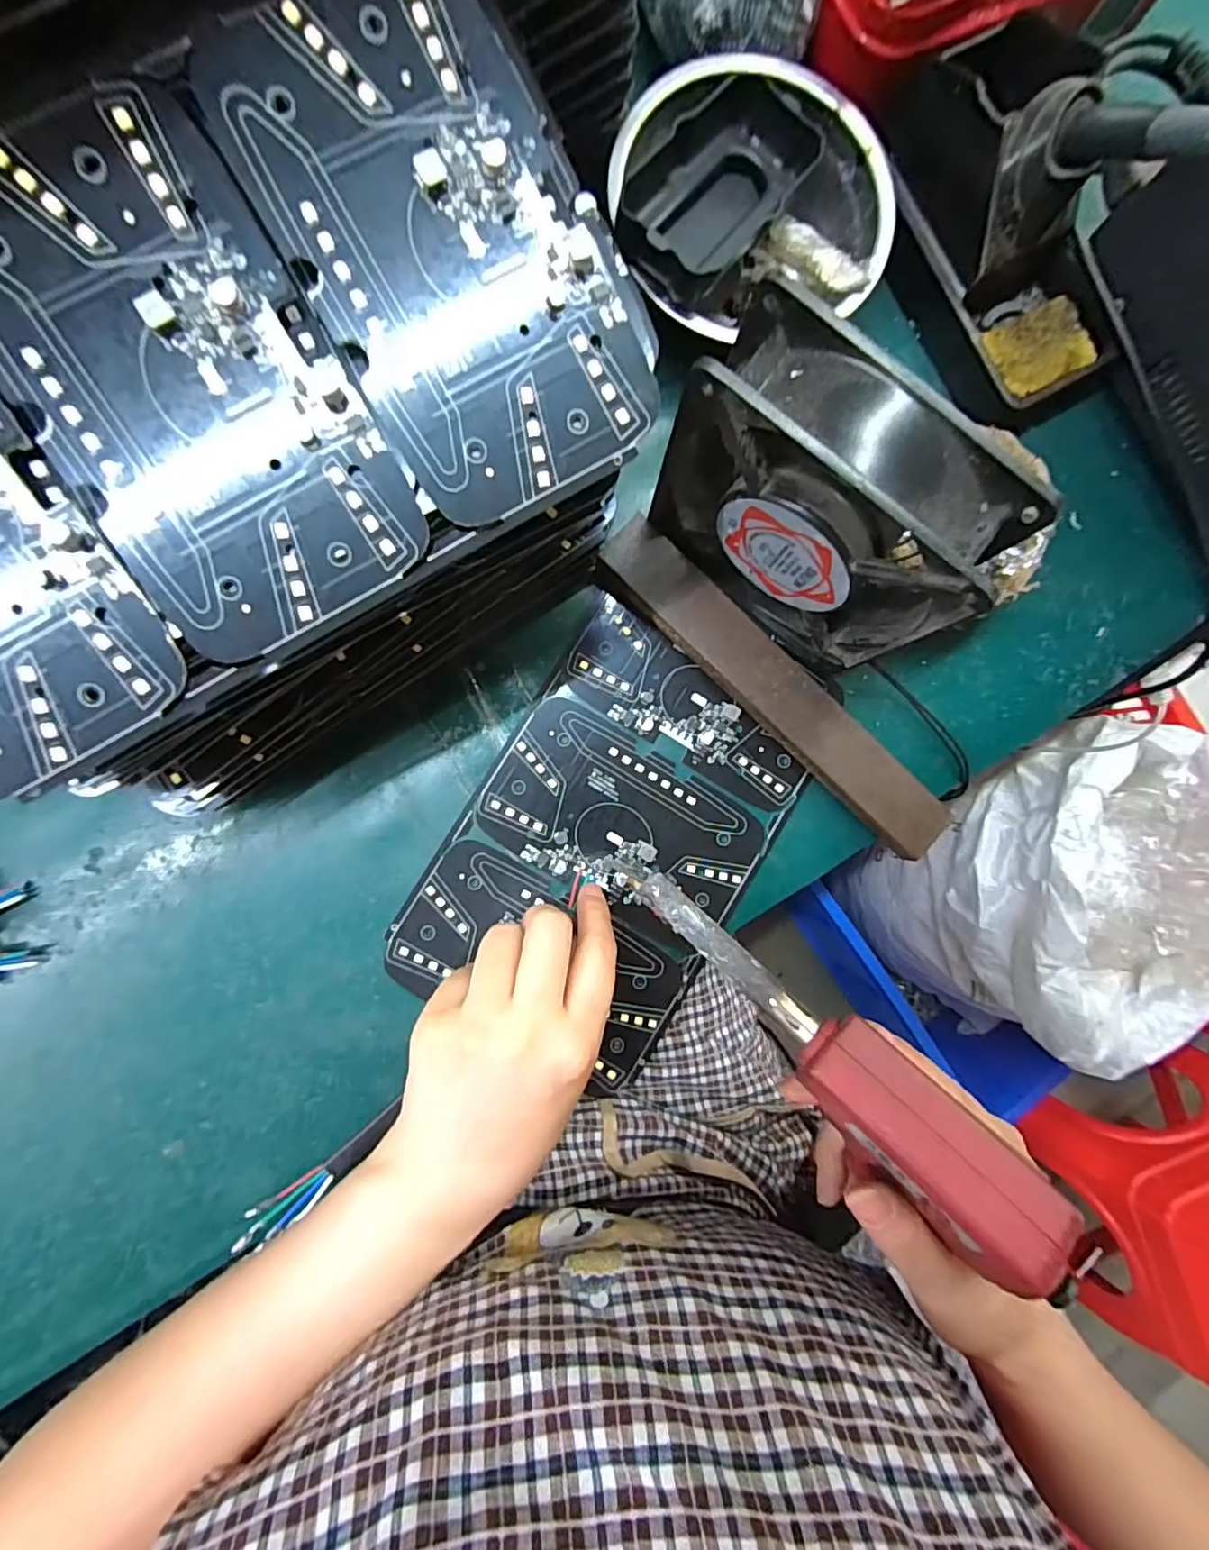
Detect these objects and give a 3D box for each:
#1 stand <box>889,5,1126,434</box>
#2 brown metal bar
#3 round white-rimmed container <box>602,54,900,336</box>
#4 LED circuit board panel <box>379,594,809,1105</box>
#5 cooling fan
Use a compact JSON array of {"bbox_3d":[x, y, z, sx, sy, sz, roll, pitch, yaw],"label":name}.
[{"bbox_3d":[0.191,-0.252,0.272,0.071,0.072,0.150,-32,90,-5],"label":"stand"},{"bbox_3d":[0.081,-0.039,0.285,0.205,0.018,0.031,44,85,-1],"label":"brown metal bar"},{"bbox_3d":[0.065,-0.256,0.269,0.121,0.033,0.116,1,84,-10],"label":"round white-rimmed container"},{"bbox_3d":[0.004,0.033,0.285,0.132,0.004,0.195,31,86,-2],"label":"LED circuit board panel"},{"bbox_3d":[0.079,-0.101,0.230,0.126,0.107,0.044,38,86,-2],"label":"cooling fan"}]

